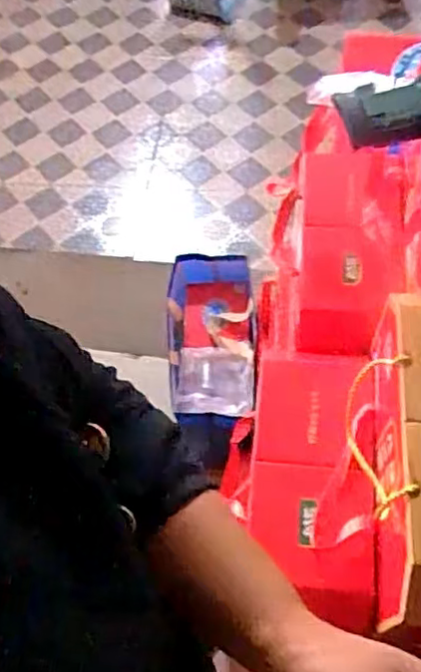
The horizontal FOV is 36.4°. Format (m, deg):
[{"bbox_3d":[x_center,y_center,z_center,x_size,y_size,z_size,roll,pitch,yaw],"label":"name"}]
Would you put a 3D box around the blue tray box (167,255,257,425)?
[{"bbox_3d":[0.004,-0.004,1.306,0.175,0.086,0.359,-3,60,3],"label":"blue tray box"}]

